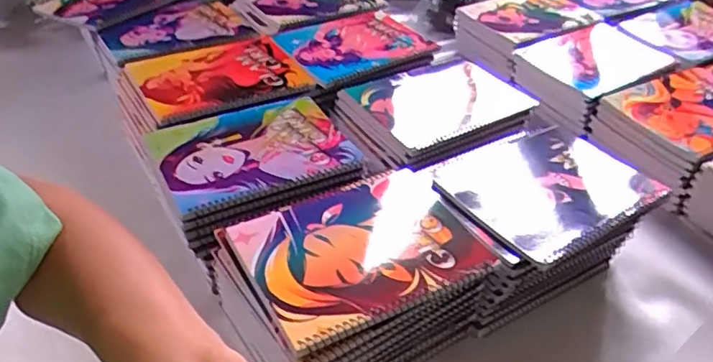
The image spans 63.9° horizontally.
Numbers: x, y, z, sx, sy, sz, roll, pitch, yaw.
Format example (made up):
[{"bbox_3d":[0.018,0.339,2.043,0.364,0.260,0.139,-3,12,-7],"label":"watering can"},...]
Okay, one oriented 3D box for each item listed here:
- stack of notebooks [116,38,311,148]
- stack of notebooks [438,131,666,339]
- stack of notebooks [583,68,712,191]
[{"bbox_3d":[-0.183,-0.120,0.732,0.213,0.061,0.150,-19,43,-24],"label":"stack of notebooks"},{"bbox_3d":[0.189,0.039,0.615,0.227,0.109,0.163,-22,44,-27],"label":"stack of notebooks"},{"bbox_3d":[0.457,-0.077,0.778,0.216,0.072,0.161,-16,42,-21],"label":"stack of notebooks"}]

